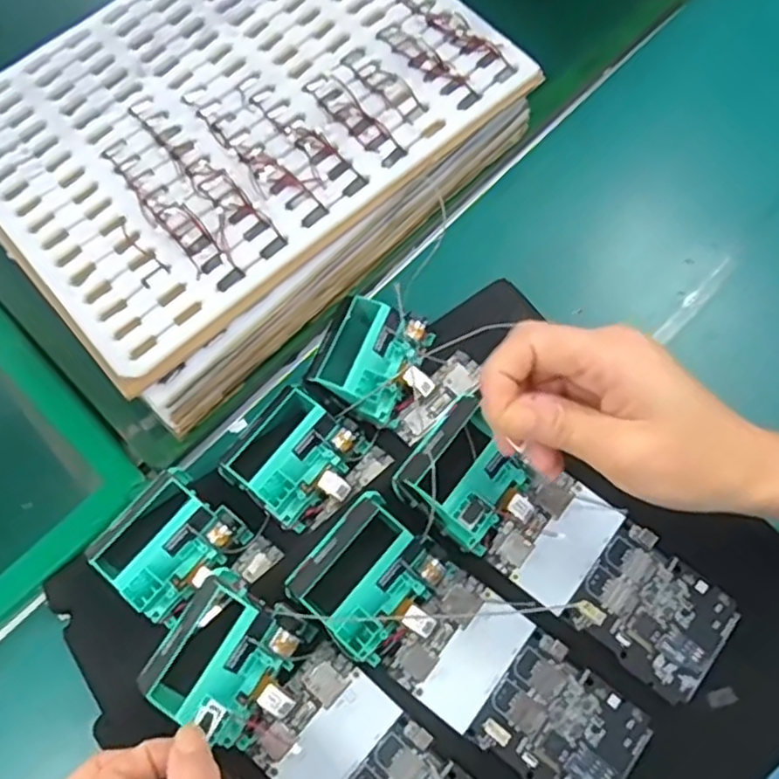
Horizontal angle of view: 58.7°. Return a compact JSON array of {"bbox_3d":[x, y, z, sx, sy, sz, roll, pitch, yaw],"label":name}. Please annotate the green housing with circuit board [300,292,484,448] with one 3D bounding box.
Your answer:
[{"bbox_3d":[0.003,-0.013,0.420,0.089,0.033,0.067,23,72,11],"label":"green housing with circuit board"}]

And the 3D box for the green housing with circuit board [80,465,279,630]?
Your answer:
[{"bbox_3d":[-0.117,0.089,0.389,0.078,0.038,0.071,40,77,16],"label":"green housing with circuit board"}]

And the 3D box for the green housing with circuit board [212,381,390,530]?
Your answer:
[{"bbox_3d":[-0.050,0.040,0.405,0.069,0.033,0.073,40,76,16],"label":"green housing with circuit board"}]

